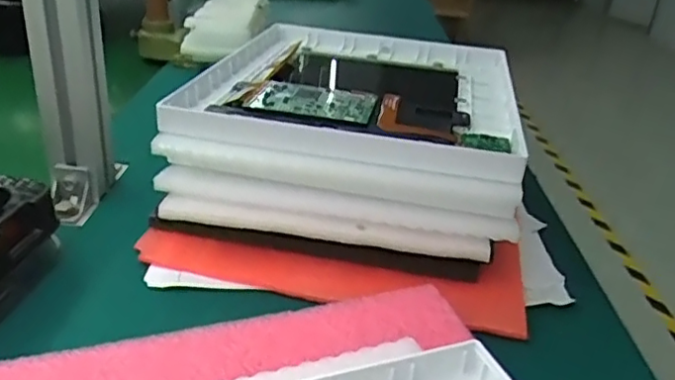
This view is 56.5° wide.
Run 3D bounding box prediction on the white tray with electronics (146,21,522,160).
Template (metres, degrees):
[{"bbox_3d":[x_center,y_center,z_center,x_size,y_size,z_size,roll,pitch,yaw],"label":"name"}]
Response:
[{"bbox_3d":[0.024,-0.088,0.576,0.260,0.050,0.333,9,27,8],"label":"white tray with electronics"}]

